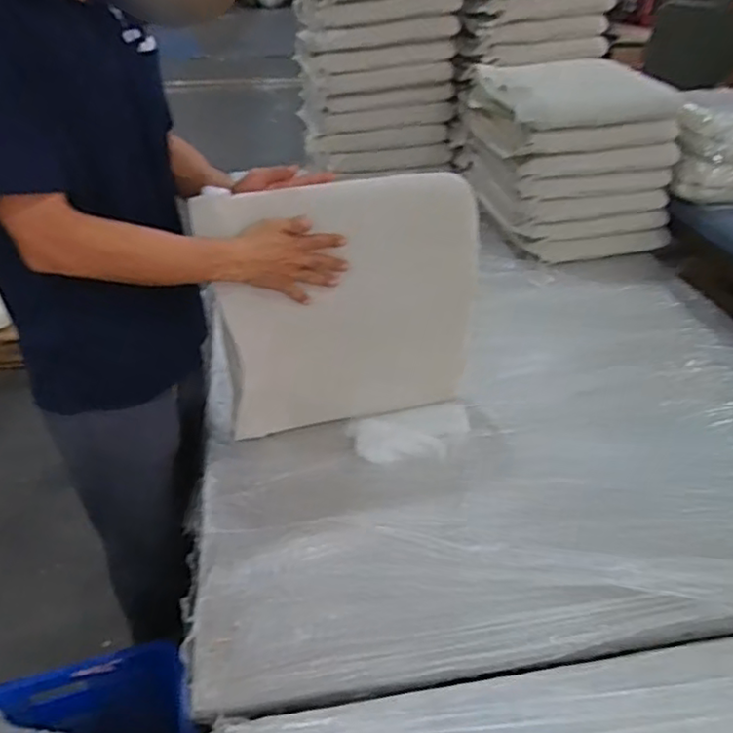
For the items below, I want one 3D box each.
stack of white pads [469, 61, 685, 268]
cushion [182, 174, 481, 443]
[{"bbox_3d":[0.559,-0.618,1.812,0.482,0.464,0.456,-5,35,-7],"label":"stack of white pads"},{"bbox_3d":[-0.026,-0.083,1.077,0.439,0.430,0.074,-11,37,-13],"label":"cushion"}]

